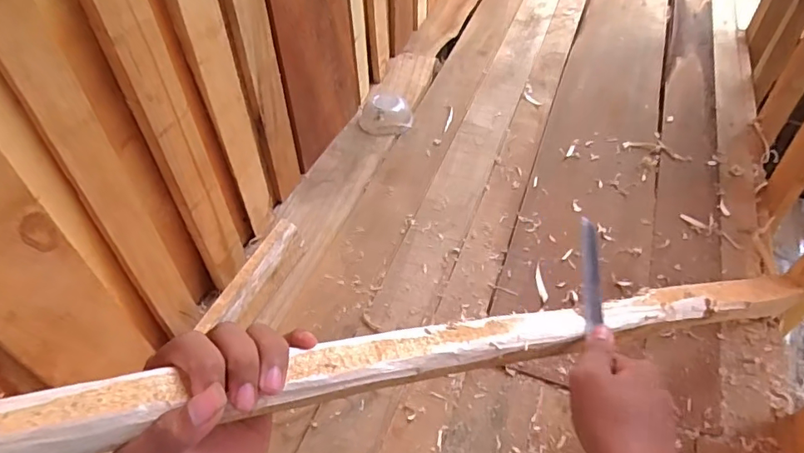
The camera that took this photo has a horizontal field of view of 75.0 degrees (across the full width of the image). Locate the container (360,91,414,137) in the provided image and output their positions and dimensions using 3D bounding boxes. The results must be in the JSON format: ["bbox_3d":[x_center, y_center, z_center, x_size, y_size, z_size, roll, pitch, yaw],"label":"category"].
[{"bbox_3d":[-0.031,-0.210,0.973,0.097,0.039,0.079,-1,49,-1],"label":"container"}]

